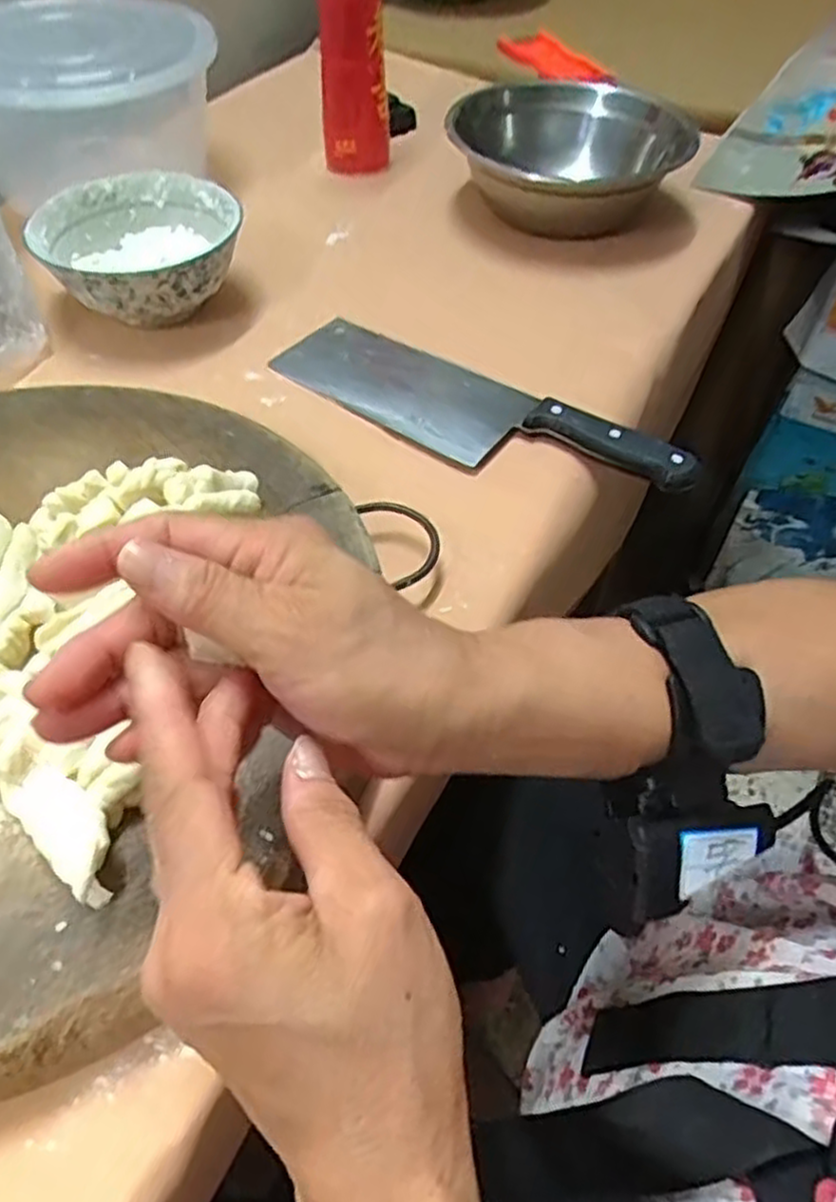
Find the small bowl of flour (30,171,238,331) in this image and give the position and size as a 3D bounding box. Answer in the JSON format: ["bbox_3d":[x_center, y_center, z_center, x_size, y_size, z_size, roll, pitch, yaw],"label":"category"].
[{"bbox_3d":[-0.200,-0.254,0.556,0.135,0.060,0.144,-26,56,-20],"label":"small bowl of flour"}]

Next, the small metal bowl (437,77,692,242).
[{"bbox_3d":[0.131,-0.387,0.652,0.182,0.080,0.222,22,54,16],"label":"small metal bowl"}]

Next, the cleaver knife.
[{"bbox_3d":[0.034,-0.123,0.486,0.280,0.028,0.076,32,58,22],"label":"cleaver knife"}]

